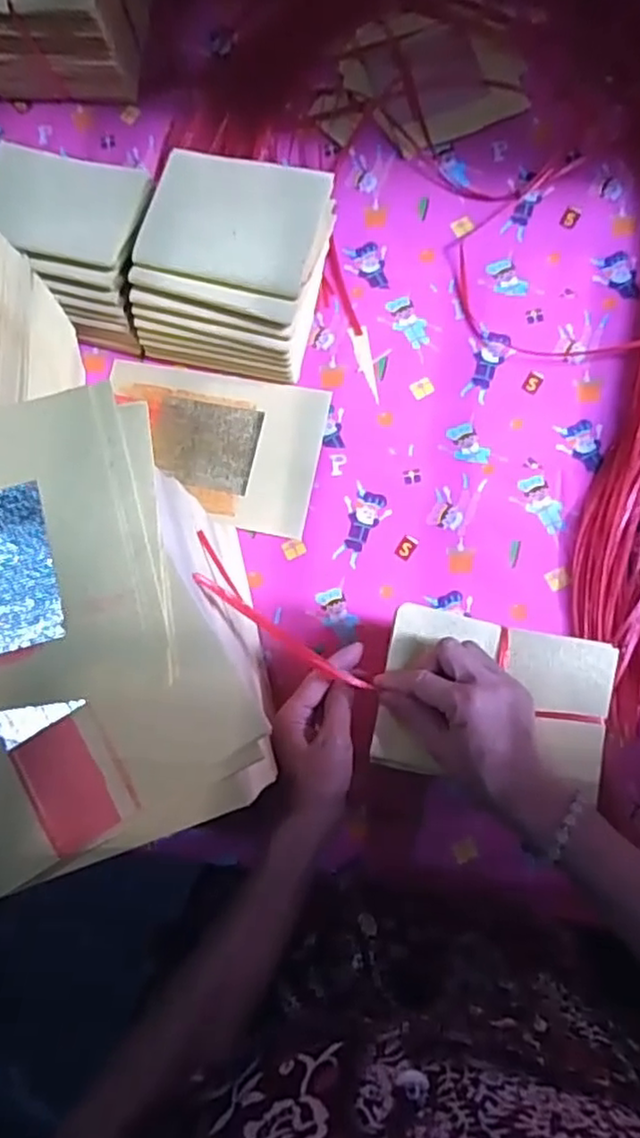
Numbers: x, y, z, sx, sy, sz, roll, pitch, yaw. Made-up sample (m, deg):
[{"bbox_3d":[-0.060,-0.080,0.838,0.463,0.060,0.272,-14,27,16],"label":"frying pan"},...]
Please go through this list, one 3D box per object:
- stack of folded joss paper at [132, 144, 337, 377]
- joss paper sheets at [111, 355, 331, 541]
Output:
[{"bbox_3d":[-0.079,-0.287,0.648,0.166,0.105,0.166,11,83,5],"label":"stack of folded joss paper"},{"bbox_3d":[-0.111,-0.125,0.675,0.221,0.011,0.153,10,83,5],"label":"joss paper sheets"}]

